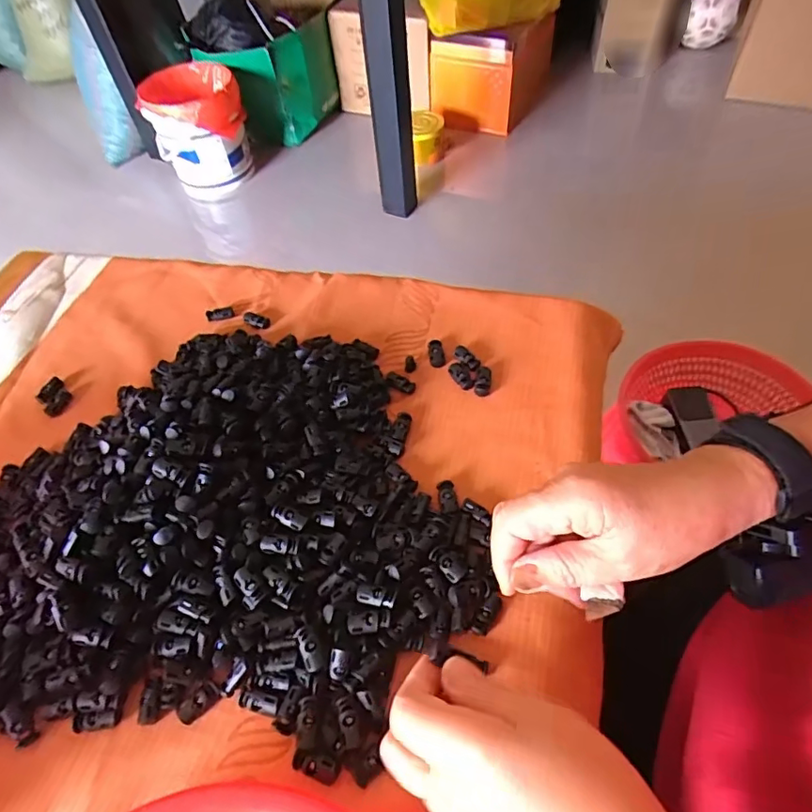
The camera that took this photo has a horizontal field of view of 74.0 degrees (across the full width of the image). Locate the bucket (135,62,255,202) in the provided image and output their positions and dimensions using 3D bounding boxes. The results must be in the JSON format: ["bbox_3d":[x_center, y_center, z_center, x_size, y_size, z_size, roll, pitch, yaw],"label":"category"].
[{"bbox_3d":[-0.574,-0.766,1.531,0.260,0.284,0.252,-19,55,-10],"label":"bucket"}]

